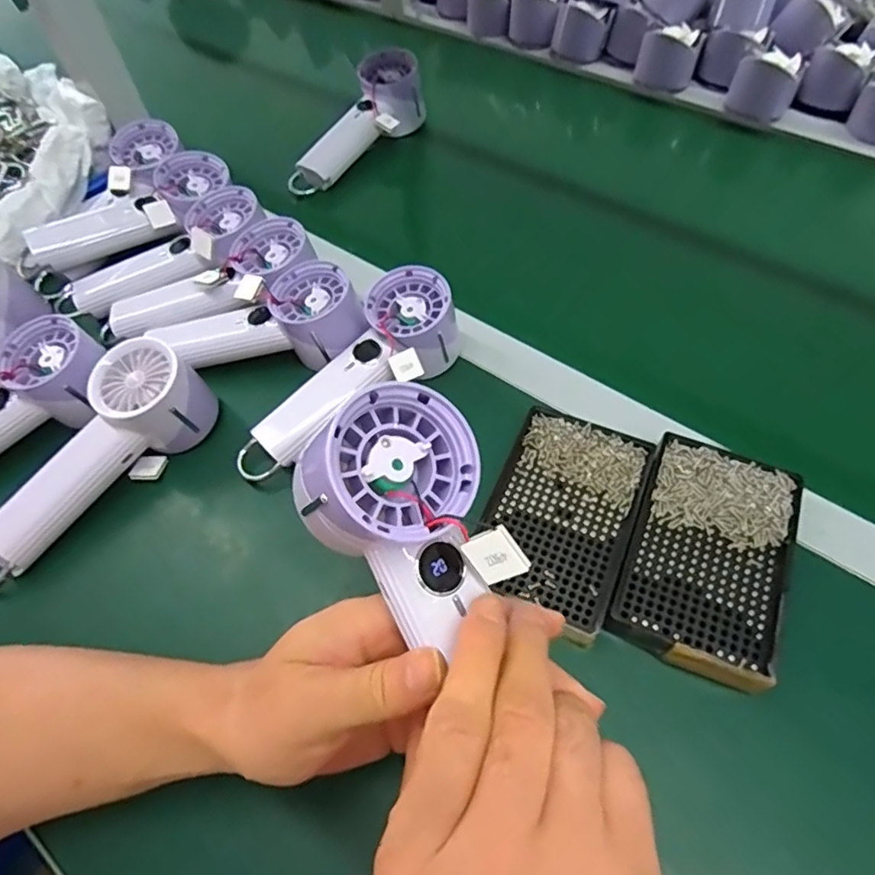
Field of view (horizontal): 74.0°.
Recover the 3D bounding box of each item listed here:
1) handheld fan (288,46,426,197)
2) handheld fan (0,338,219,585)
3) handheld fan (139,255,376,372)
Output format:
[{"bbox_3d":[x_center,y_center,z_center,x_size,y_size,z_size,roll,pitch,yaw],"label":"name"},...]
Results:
[{"bbox_3d":[-0.086,-0.329,0.624,0.067,0.055,0.184,38,85,23],"label":"handheld fan"},{"bbox_3d":[-0.243,0.020,0.406,0.064,0.060,0.194,39,81,24],"label":"handheld fan"},{"bbox_3d":[-0.140,-0.090,0.451,0.167,0.050,0.074,-9,57,14],"label":"handheld fan"}]

